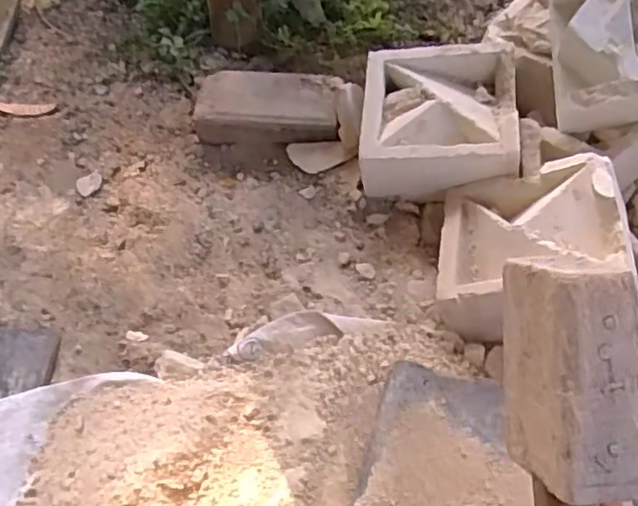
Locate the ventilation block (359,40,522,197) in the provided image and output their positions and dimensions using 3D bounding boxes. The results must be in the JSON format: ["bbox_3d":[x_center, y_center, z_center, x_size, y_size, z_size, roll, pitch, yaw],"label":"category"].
[{"bbox_3d":[0.161,-0.183,0.894,0.202,0.078,0.217,2,56,4],"label":"ventilation block"}]

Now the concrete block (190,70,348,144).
[{"bbox_3d":[-0.073,-0.216,0.989,0.211,0.068,0.113,6,56,7],"label":"concrete block"}]

